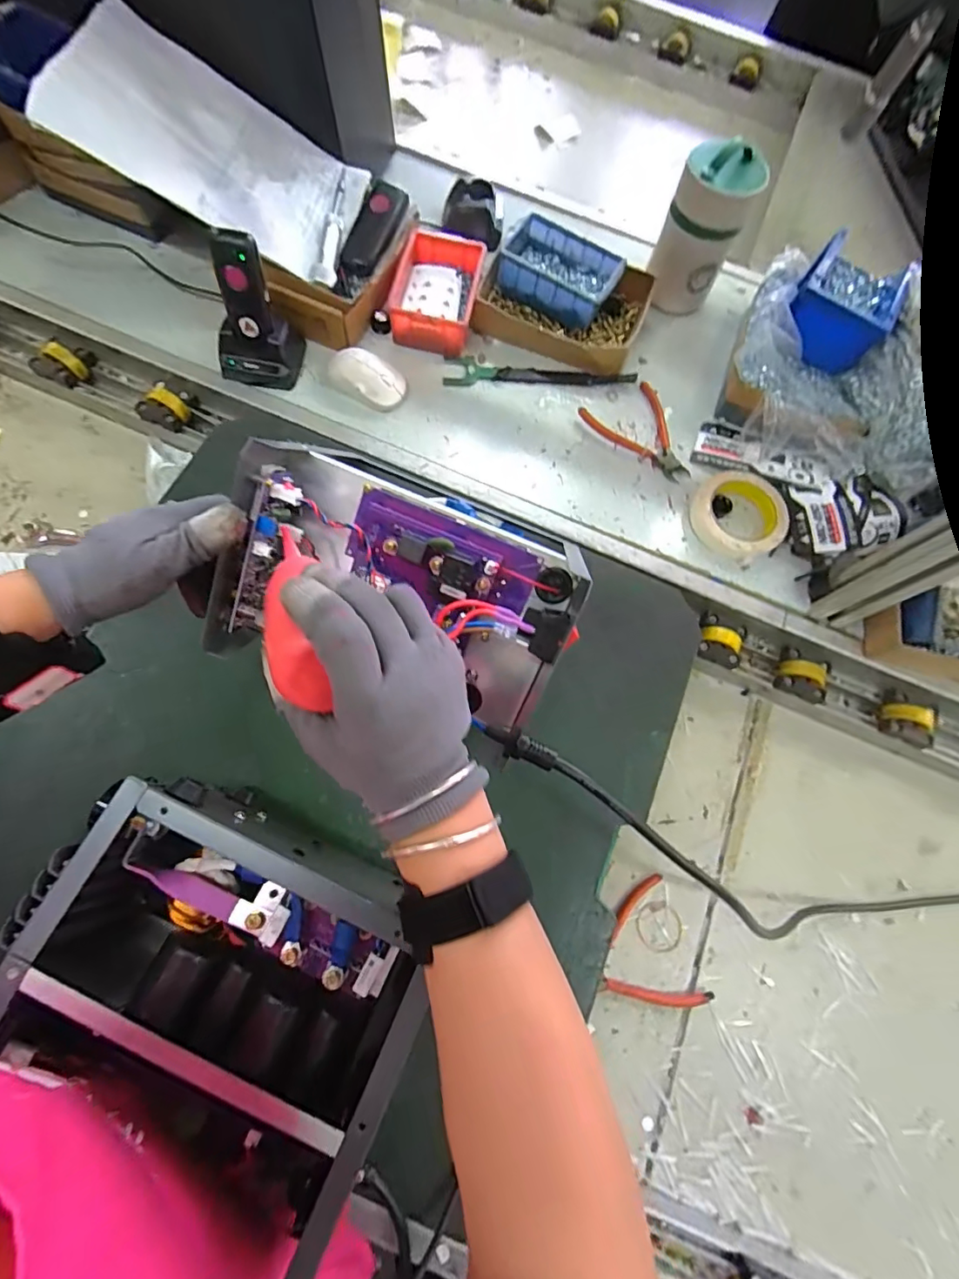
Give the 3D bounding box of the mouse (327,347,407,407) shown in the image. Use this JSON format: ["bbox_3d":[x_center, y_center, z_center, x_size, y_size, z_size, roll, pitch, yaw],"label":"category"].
[{"bbox_3d":[-0.138,-0.318,0.615,0.098,0.042,0.057,26,72,4],"label":"mouse"}]

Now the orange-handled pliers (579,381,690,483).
[{"bbox_3d":[0.209,-0.253,0.636,0.112,0.018,0.135,-29,77,-13],"label":"orange-handled pliers"}]

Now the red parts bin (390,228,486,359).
[{"bbox_3d":[-0.055,-0.444,0.656,0.104,0.047,0.154,12,72,-1],"label":"red parts bin"}]

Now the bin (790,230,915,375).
[{"bbox_3d":[0.436,-0.403,0.614,0.111,0.062,0.144,32,72,6],"label":"bin"}]

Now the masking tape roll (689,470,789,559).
[{"bbox_3d":[0.305,-0.151,0.598,0.107,0.019,0.117,1,72,-4],"label":"masking tape roll"}]

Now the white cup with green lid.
[{"bbox_3d":[0.278,-0.511,0.646,0.090,0.171,0.085,1,72,-4],"label":"white cup with green lid"}]

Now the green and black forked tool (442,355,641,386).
[{"bbox_3d":[0.078,-0.339,0.652,0.243,0.008,0.040,2,72,-4],"label":"green and black forked tool"}]

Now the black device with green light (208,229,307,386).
[{"bbox_3d":[-0.259,-0.362,0.567,0.087,0.136,0.078,2,72,-4],"label":"black device with green light"}]

